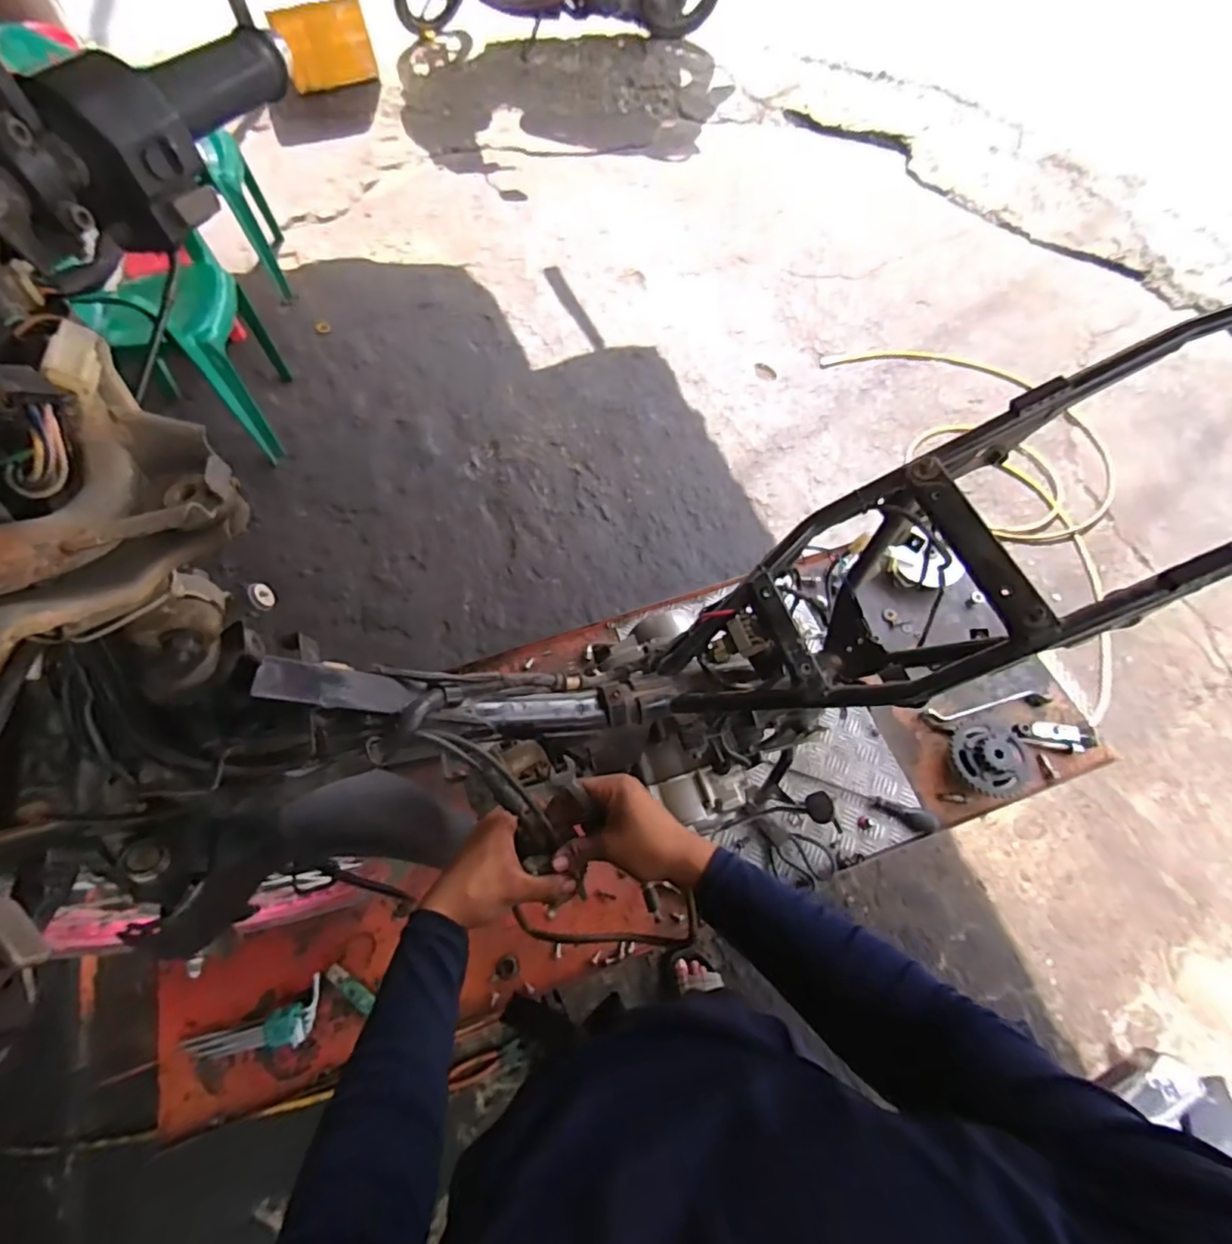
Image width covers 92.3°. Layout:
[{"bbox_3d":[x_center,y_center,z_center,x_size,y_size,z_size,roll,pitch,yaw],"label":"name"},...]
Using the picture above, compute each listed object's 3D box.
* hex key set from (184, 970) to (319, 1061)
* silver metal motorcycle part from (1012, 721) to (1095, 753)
[{"bbox_3d":[-0.545,0.627,0.899,0.199,0.035,0.076,-22,64,-11],"label":"hex key set"},{"bbox_3d":[0.825,0.215,1.123,0.141,0.033,0.046,9,62,5],"label":"silver metal motorcycle part"}]

